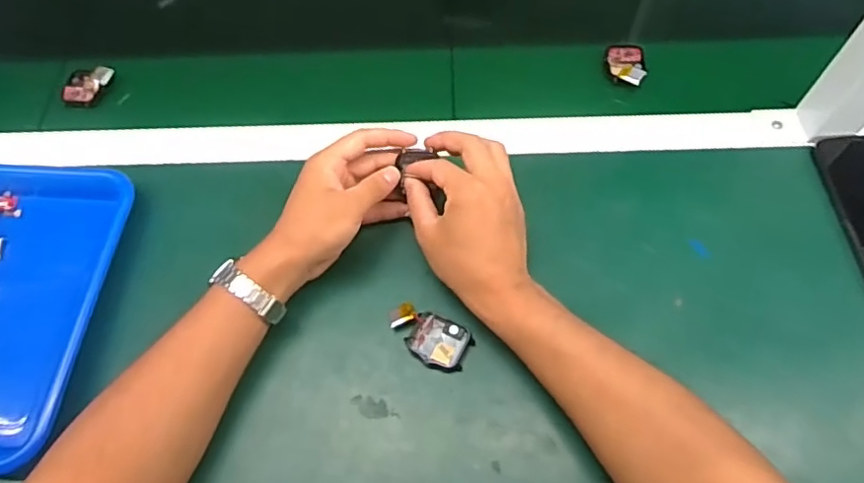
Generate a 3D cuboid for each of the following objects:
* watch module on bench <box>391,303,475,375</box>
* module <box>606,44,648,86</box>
[{"bbox_3d":[-0.004,0.075,0.453,0.067,0.010,0.038,23,66,13],"label":"watch module on bench"},{"bbox_3d":[0.192,-0.175,0.571,0.037,0.011,0.053,6,63,5],"label":"module"}]

